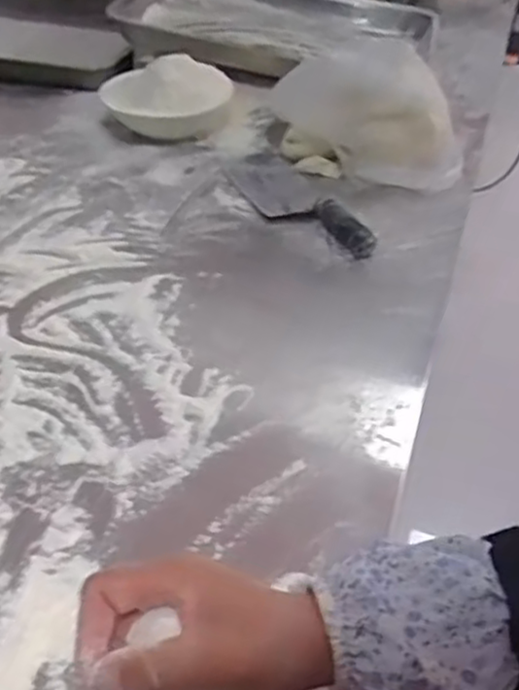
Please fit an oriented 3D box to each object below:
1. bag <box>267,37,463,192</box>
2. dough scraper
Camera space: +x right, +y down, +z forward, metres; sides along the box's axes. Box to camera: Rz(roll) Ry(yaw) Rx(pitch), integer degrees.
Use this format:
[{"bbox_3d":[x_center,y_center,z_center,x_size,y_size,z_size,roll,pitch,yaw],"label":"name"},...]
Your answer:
[{"bbox_3d":[0.109,-0.267,0.825,0.237,0.128,0.096,21,46,21],"label":"bag"},{"bbox_3d":[0.041,-0.158,0.803,0.073,0.036,0.238,-25,48,-26],"label":"dough scraper"}]

